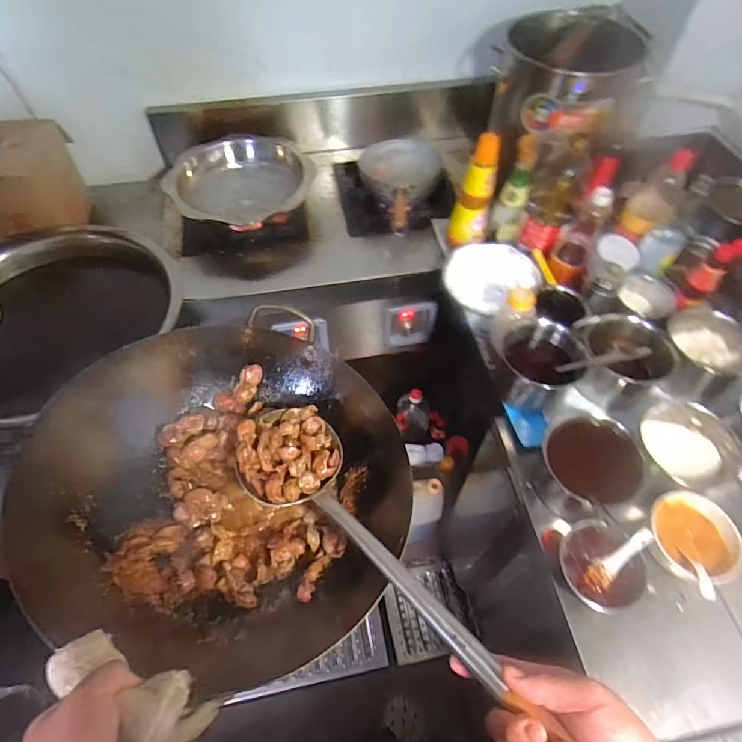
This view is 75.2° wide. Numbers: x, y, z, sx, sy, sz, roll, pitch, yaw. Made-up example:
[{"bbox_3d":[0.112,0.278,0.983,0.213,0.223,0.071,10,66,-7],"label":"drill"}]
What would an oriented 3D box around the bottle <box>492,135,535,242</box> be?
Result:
[{"bbox_3d":[0.308,-0.379,1.028,0.064,0.200,0.076,16,57,11],"label":"bottle"}]

